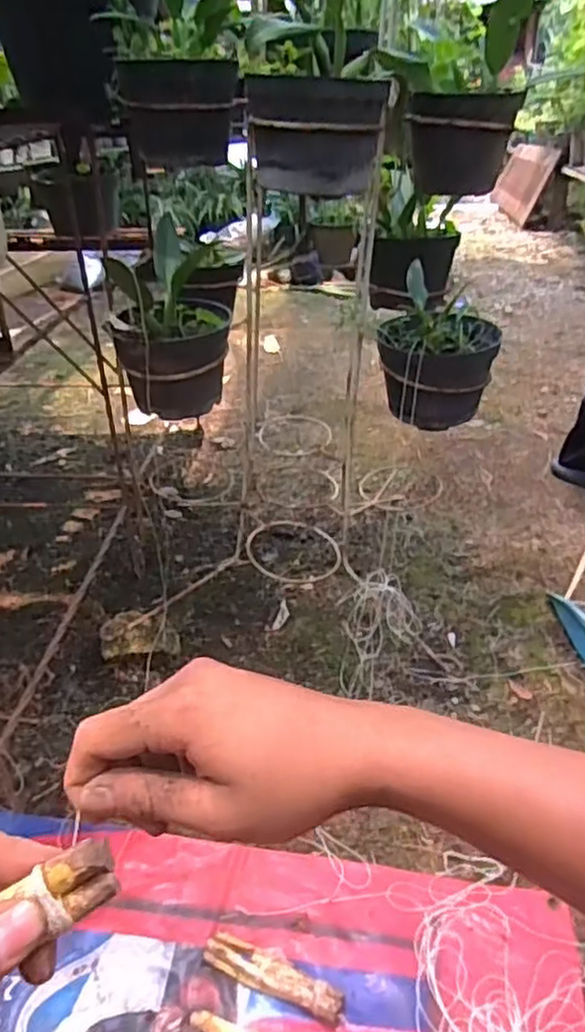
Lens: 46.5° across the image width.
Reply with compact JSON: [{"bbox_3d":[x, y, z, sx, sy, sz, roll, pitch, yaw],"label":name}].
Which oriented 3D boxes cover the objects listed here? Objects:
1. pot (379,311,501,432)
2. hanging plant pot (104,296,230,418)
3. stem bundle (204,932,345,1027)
[{"bbox_3d":[0.176,-0.183,0.839,0.145,0.118,0.125,6,32,12],"label":"pot"},{"bbox_3d":[-0.147,-0.195,0.843,0.140,0.115,0.124,-7,32,-9],"label":"hanging plant pot"},{"bbox_3d":[-0.018,0.451,0.665,0.141,0.030,0.029,14,34,21],"label":"stem bundle"}]

